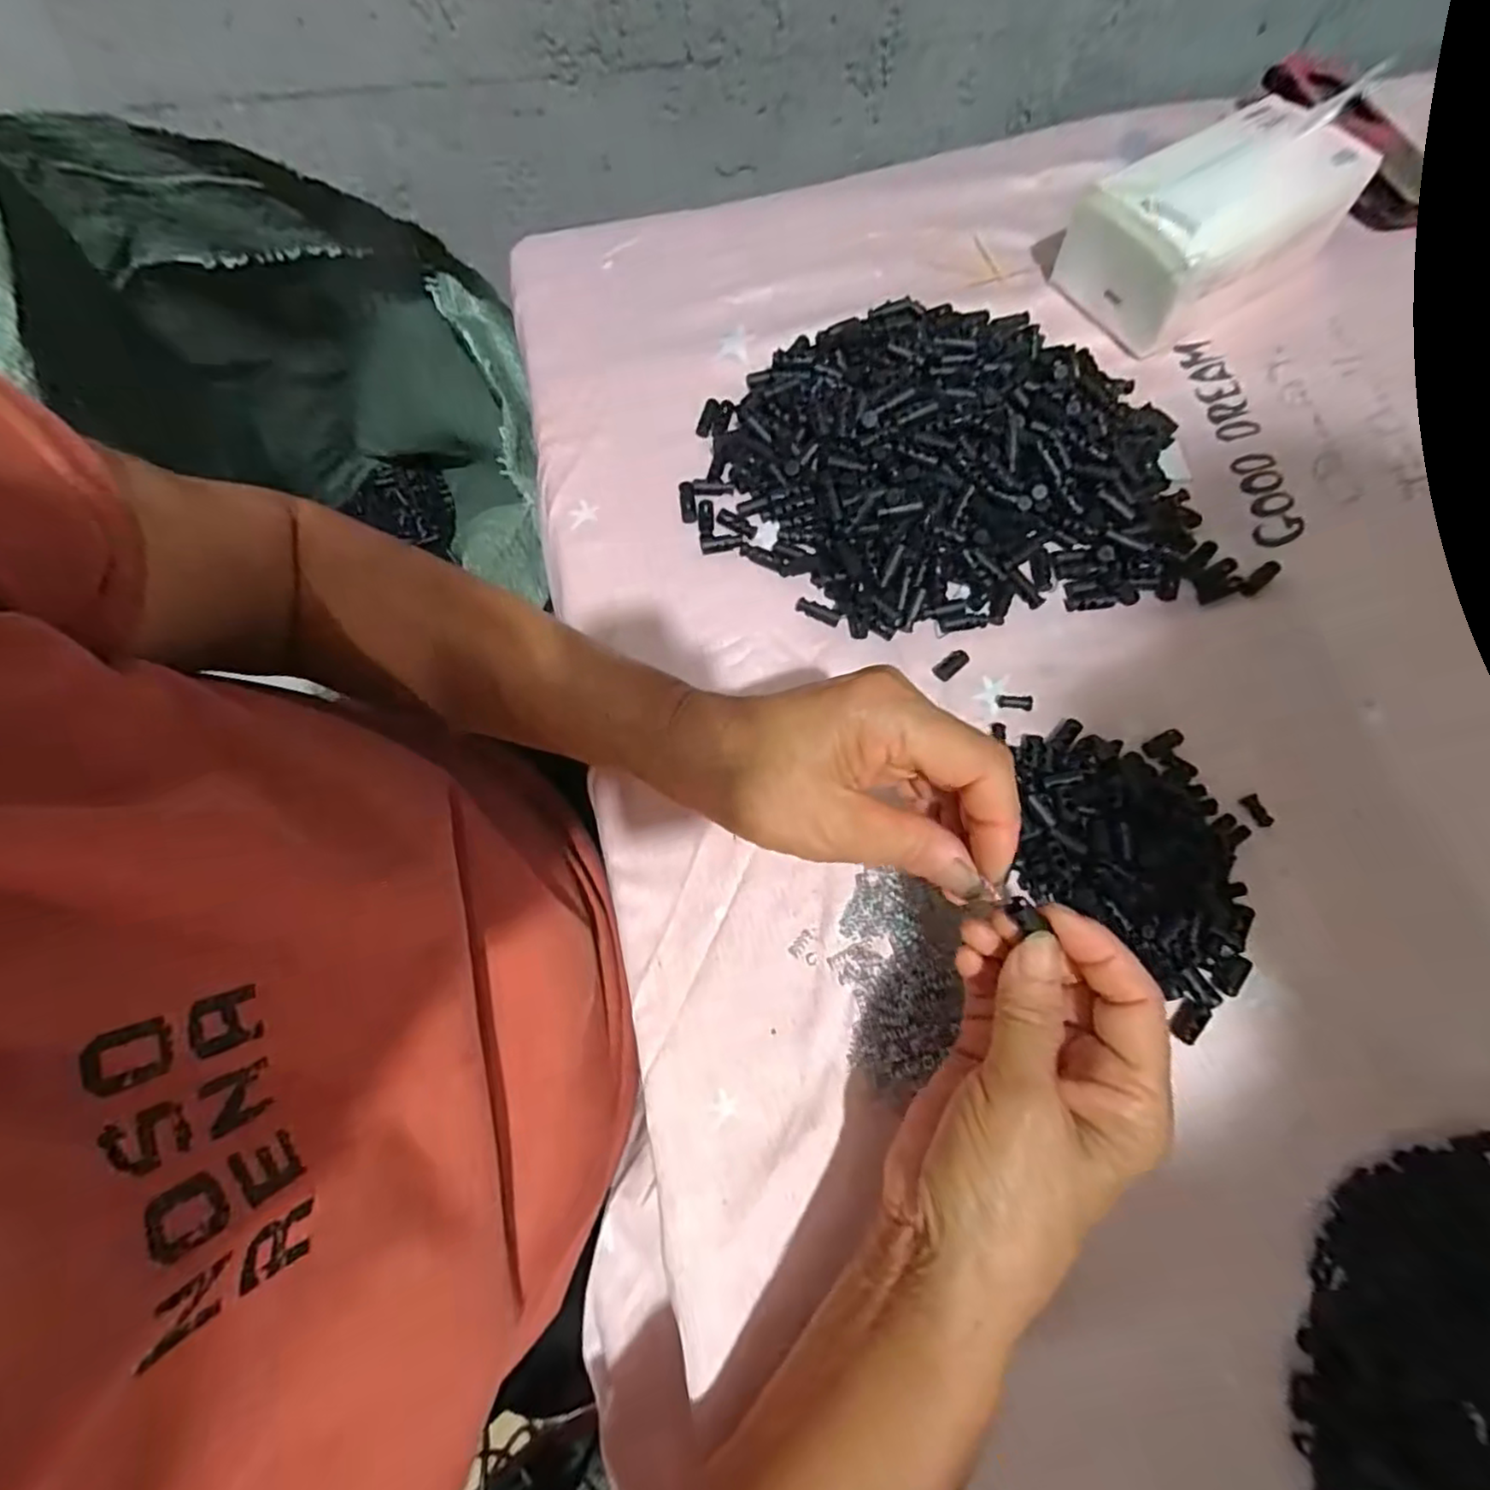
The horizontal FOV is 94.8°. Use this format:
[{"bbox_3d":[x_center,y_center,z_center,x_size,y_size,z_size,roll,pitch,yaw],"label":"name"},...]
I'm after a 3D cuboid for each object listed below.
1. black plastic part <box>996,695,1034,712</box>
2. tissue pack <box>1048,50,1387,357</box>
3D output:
[{"bbox_3d":[0.144,-0.023,0.364,0.018,0.004,0.008,8,71,4],"label":"black plastic part"},{"bbox_3d":[0.300,-0.332,0.436,0.163,0.080,0.102,-30,73,-10],"label":"tissue pack"}]

